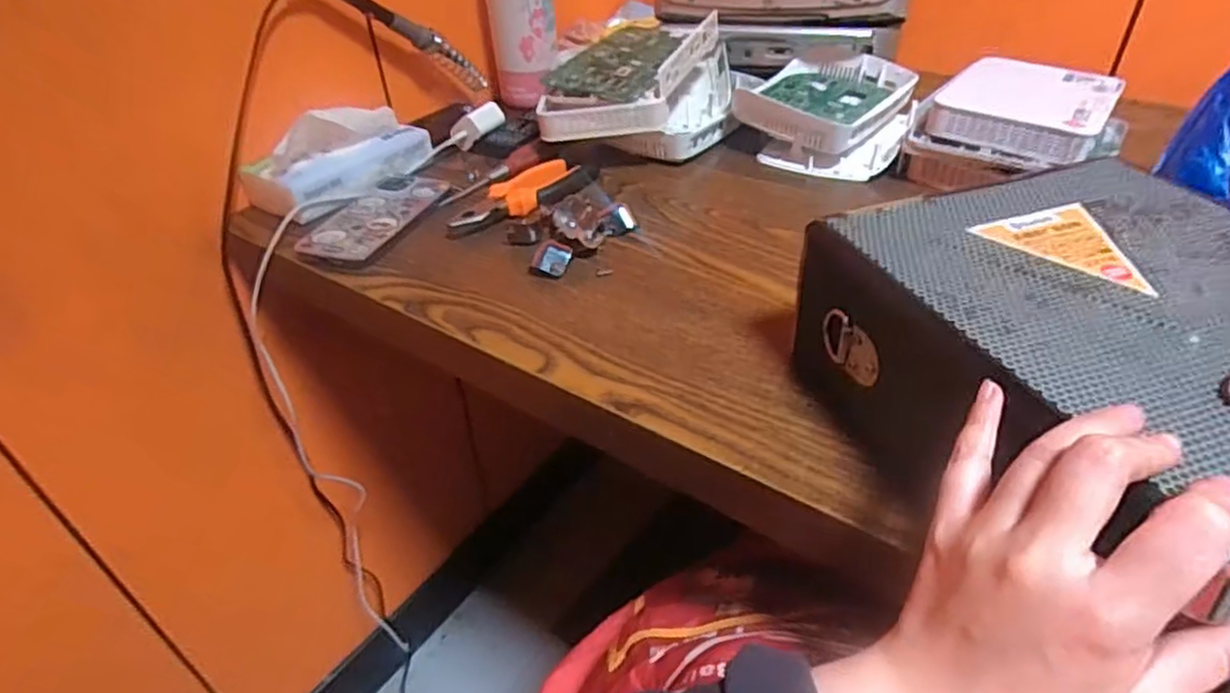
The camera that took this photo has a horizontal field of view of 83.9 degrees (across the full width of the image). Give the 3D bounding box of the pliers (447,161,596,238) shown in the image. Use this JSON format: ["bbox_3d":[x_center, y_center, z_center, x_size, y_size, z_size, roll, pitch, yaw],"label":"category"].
[{"bbox_3d":[-0.085,-0.132,0.597,0.052,0.014,0.150,27,47,33],"label":"pliers"}]

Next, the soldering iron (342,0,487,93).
[{"bbox_3d":[-0.203,-0.304,0.665,0.033,0.026,0.236,28,9,34],"label":"soldering iron"}]

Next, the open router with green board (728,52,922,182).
[{"bbox_3d":[0.216,-0.233,0.682,0.148,0.058,0.176,17,43,25],"label":"open router with green board"}]

